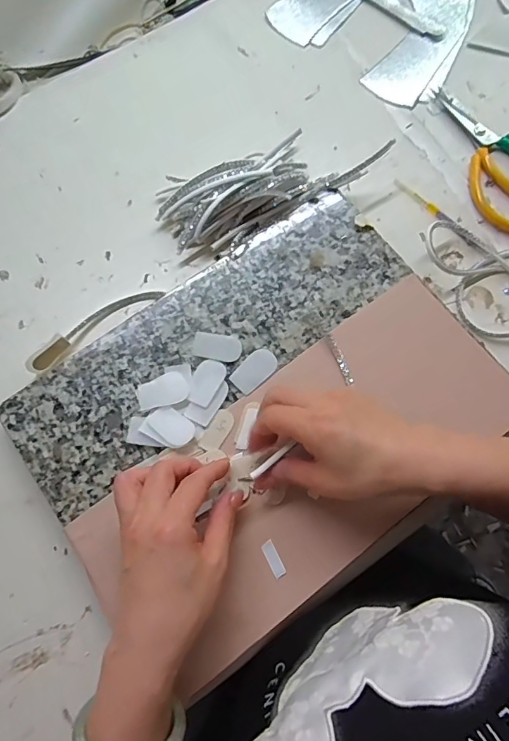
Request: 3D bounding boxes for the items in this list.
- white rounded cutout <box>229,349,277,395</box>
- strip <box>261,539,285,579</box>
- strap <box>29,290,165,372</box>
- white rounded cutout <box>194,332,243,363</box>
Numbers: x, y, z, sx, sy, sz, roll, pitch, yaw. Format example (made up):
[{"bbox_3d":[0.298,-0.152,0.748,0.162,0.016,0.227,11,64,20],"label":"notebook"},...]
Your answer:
[{"bbox_3d":[0.000,0.000,0.405,0.042,0.004,0.025,-42,77,-10],"label":"white rounded cutout"},{"bbox_3d":[0.015,0.148,0.364,0.011,0.004,0.027,-27,75,-7],"label":"strip"},{"bbox_3d":[-0.152,-0.045,0.435,0.135,0.017,0.025,-37,76,-9],"label":"strap"},{"bbox_3d":[-0.033,-0.021,0.411,0.042,0.004,0.024,8,74,3],"label":"white rounded cutout"}]

